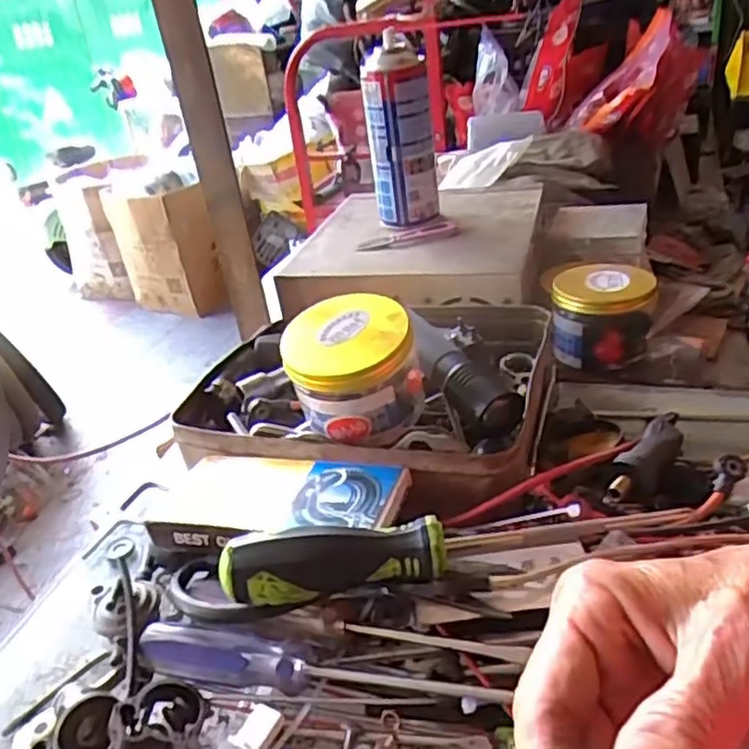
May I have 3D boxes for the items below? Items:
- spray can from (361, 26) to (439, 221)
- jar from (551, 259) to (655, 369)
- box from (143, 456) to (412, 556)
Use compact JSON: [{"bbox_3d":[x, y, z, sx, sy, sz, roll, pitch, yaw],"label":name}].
[{"bbox_3d":[0.027,-0.235,0.696,0.066,0.166,0.054,-6,30,2],"label":"spray can"},{"bbox_3d":[0.192,-0.049,0.585,0.081,0.064,0.071,3,32,17],"label":"jar"},{"bbox_3d":[-0.055,0.078,0.405,0.145,0.035,0.079,5,32,20],"label":"box"}]

